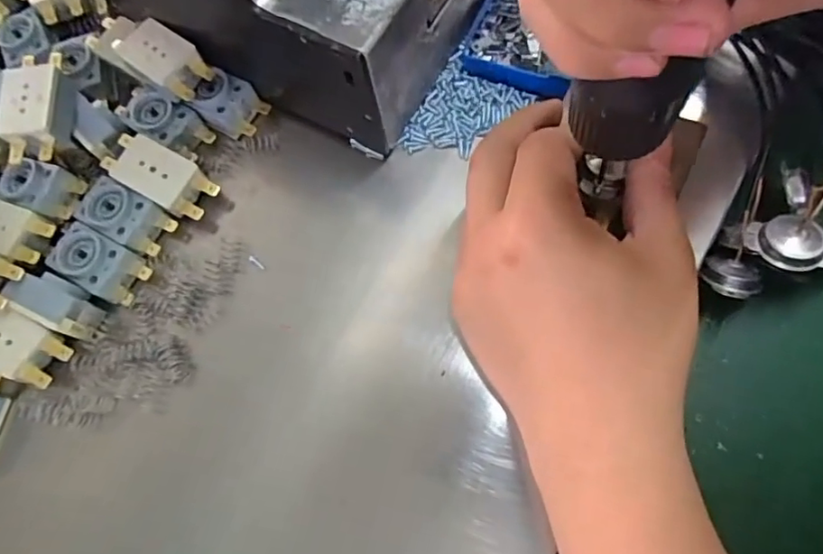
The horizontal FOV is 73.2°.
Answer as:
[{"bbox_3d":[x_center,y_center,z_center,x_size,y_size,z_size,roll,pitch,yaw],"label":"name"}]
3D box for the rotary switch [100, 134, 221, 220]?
[{"bbox_3d":[-0.130,-0.053,0.286,0.057,0.016,0.029,28,77,13],"label":"rotary switch"}]

